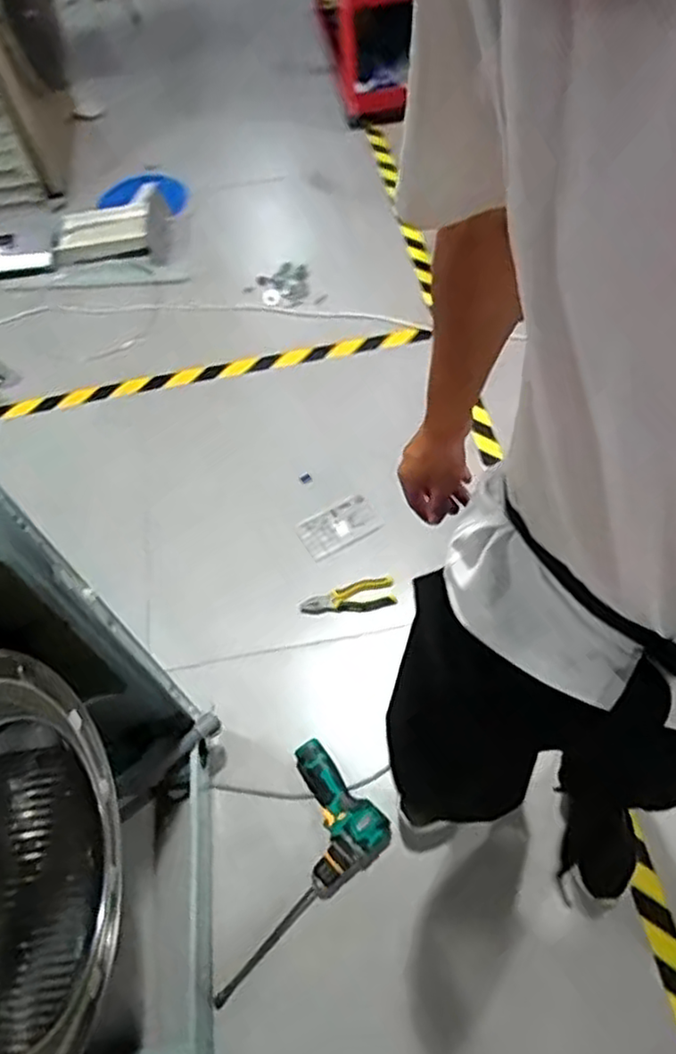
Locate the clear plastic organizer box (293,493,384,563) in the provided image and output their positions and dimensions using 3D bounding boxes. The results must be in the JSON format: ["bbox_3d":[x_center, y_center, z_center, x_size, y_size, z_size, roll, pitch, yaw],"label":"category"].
[{"bbox_3d":[0.000,-0.004,1.530,0.168,0.018,0.104,-26,59,-10],"label":"clear plastic organizer box"}]

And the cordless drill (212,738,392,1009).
[{"bbox_3d":[-0.108,0.557,1.170,0.376,0.057,0.212,-40,62,-17],"label":"cordless drill"}]

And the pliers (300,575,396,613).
[{"bbox_3d":[0.020,0.146,1.436,0.189,0.016,0.068,-10,58,0],"label":"pliers"}]

